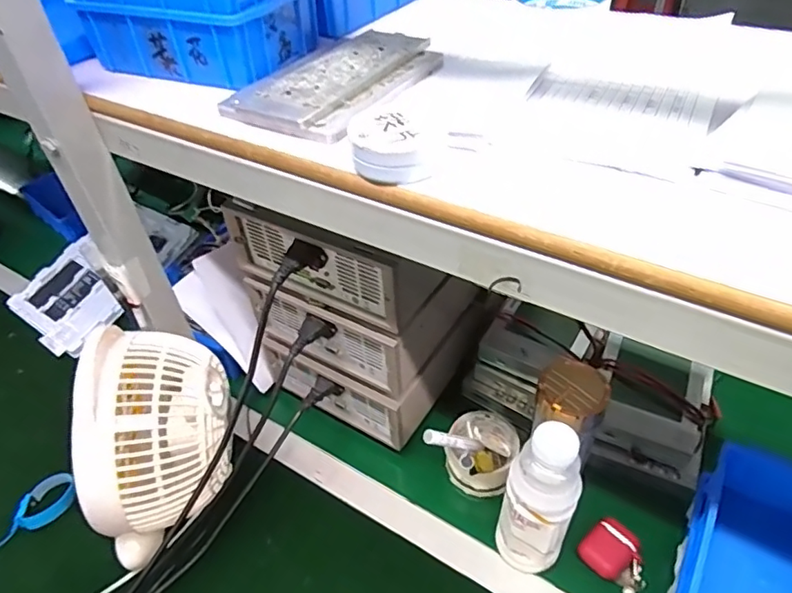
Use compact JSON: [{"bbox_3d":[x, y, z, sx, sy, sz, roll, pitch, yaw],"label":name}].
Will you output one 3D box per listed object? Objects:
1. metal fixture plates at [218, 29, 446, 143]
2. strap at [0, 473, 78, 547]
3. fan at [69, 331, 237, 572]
[{"bbox_3d":[-0.044,-0.188,0.467,0.111,0.018,0.192,25,51,28],"label":"metal fixture plates"},{"bbox_3d":[-0.439,0.271,0.647,0.046,0.029,0.138,18,49,23],"label":"strap"},{"bbox_3d":[-0.241,0.154,0.586,0.125,0.211,0.194,0,44,5],"label":"fan"}]

